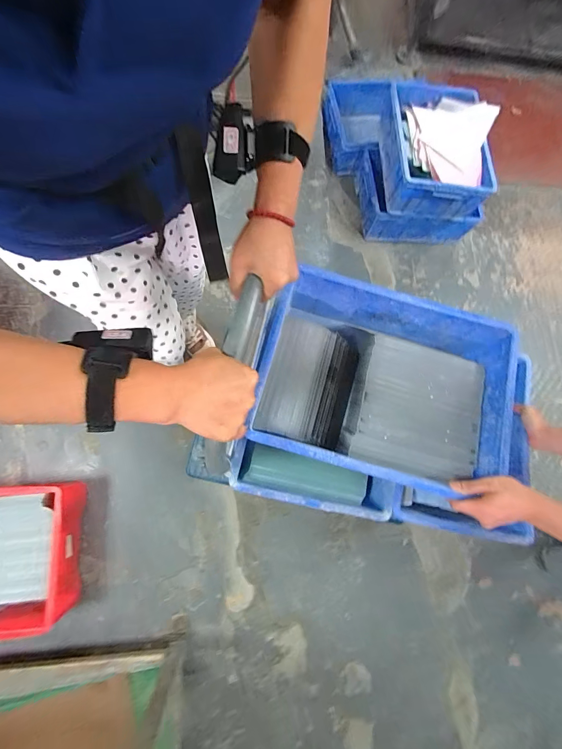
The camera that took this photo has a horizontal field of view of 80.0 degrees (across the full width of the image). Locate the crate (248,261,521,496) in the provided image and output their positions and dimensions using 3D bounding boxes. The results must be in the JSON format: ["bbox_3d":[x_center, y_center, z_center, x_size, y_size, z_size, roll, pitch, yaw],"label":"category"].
[{"bbox_3d":[0.212,0.024,0.671,0.441,0.158,0.328,15,74,4],"label":"crate"}]

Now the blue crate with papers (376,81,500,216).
[{"bbox_3d":[0.589,-0.882,1.299,0.375,0.181,0.510,3,73,1],"label":"blue crate with papers"}]

